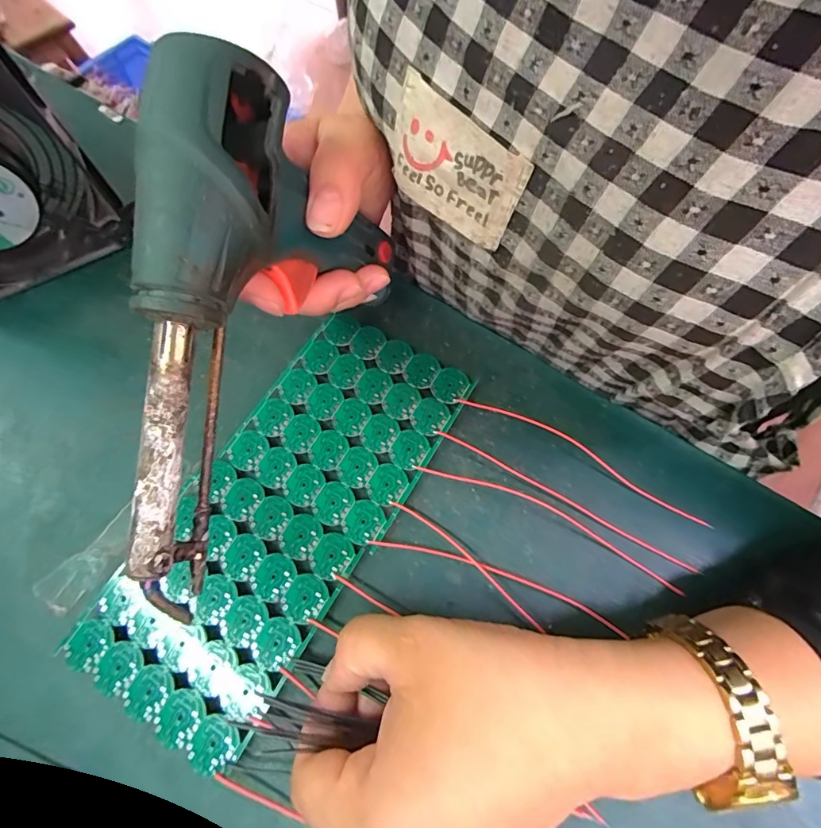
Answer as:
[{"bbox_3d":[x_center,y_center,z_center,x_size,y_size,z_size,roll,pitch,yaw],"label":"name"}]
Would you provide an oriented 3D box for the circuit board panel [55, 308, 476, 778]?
[{"bbox_3d":[-0.062,0.043,0.228,0.094,0.004,0.212,30,71,13],"label":"circuit board panel"}]

